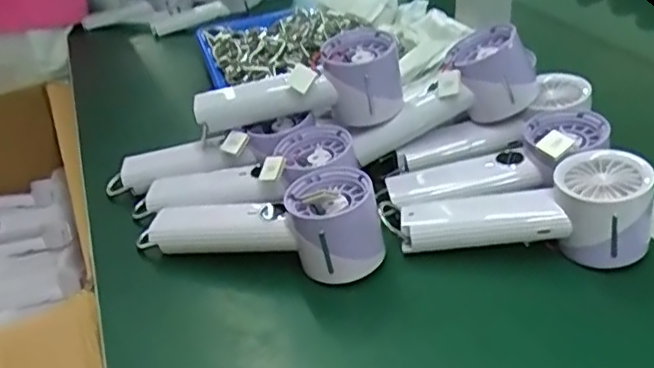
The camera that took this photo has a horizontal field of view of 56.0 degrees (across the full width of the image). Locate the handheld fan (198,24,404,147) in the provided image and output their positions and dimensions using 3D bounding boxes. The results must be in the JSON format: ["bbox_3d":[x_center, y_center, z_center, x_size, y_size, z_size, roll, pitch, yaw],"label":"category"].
[{"bbox_3d":[-0.024,-0.075,0.515,0.171,0.066,0.058,-12,35,-8],"label":"handheld fan"}]

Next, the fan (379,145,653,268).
[{"bbox_3d":[0.137,0.026,0.446,0.179,0.066,0.061,-10,33,17],"label":"fan"}]

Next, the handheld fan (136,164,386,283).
[{"bbox_3d":[-0.052,0.027,0.465,0.191,0.064,0.063,7,37,18],"label":"handheld fan"}]

